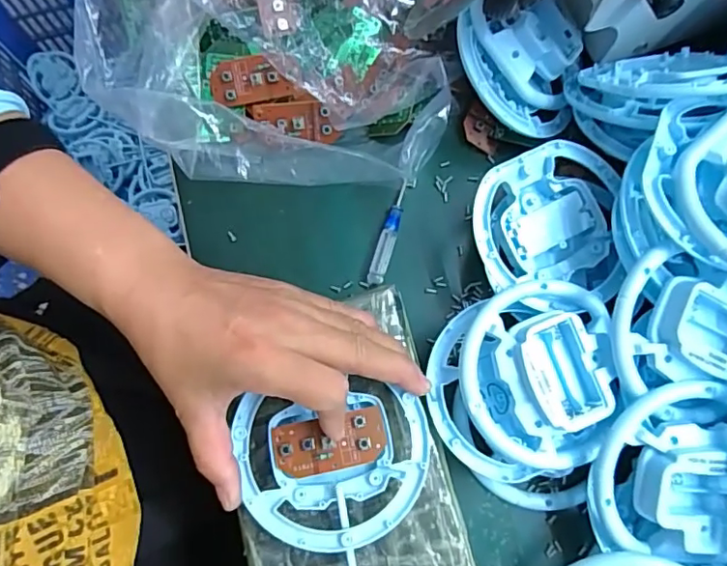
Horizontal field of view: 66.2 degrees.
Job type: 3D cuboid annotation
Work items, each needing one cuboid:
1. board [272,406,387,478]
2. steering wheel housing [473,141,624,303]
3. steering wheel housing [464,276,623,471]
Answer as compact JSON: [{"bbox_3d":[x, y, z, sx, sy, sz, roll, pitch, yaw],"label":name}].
[{"bbox_3d":[-0.018,0.088,0.304,0.060,0.006,0.028,-10,77,-6],"label":"board"},{"bbox_3d":[0.111,-0.040,0.341,0.090,0.027,0.091,-1,77,0],"label":"steering wheel housing"},{"bbox_3d":[0.099,0.050,0.313,0.084,0.034,0.099,-1,77,0],"label":"steering wheel housing"}]

